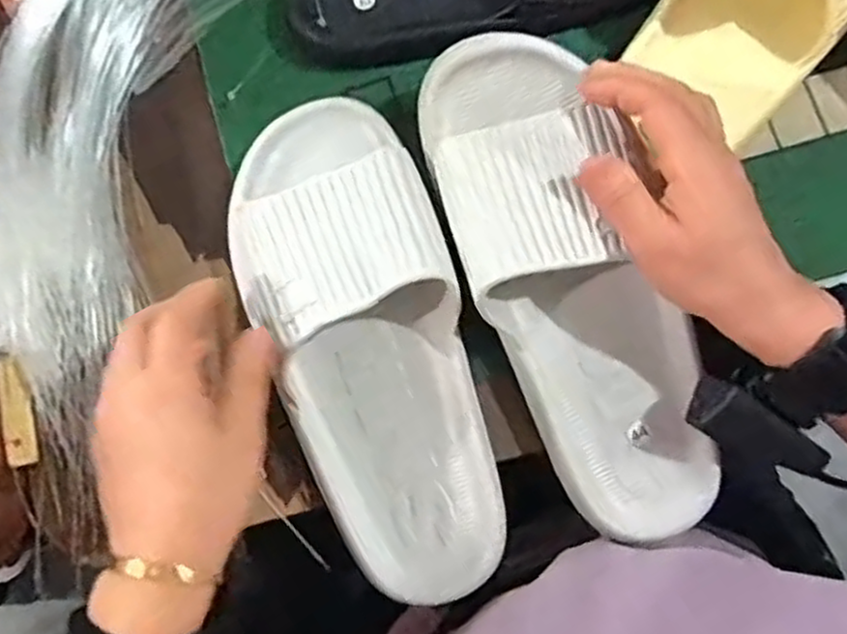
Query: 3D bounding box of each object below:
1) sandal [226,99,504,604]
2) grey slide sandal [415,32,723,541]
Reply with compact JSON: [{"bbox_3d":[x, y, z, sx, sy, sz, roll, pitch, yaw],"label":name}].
[{"bbox_3d":[-0.033,0.016,0.411,0.110,0.061,0.278,-17,87,-4],"label":"sandal"},{"bbox_3d":[0.081,-0.019,0.411,0.103,0.067,0.281,-23,92,-5],"label":"grey slide sandal"}]

